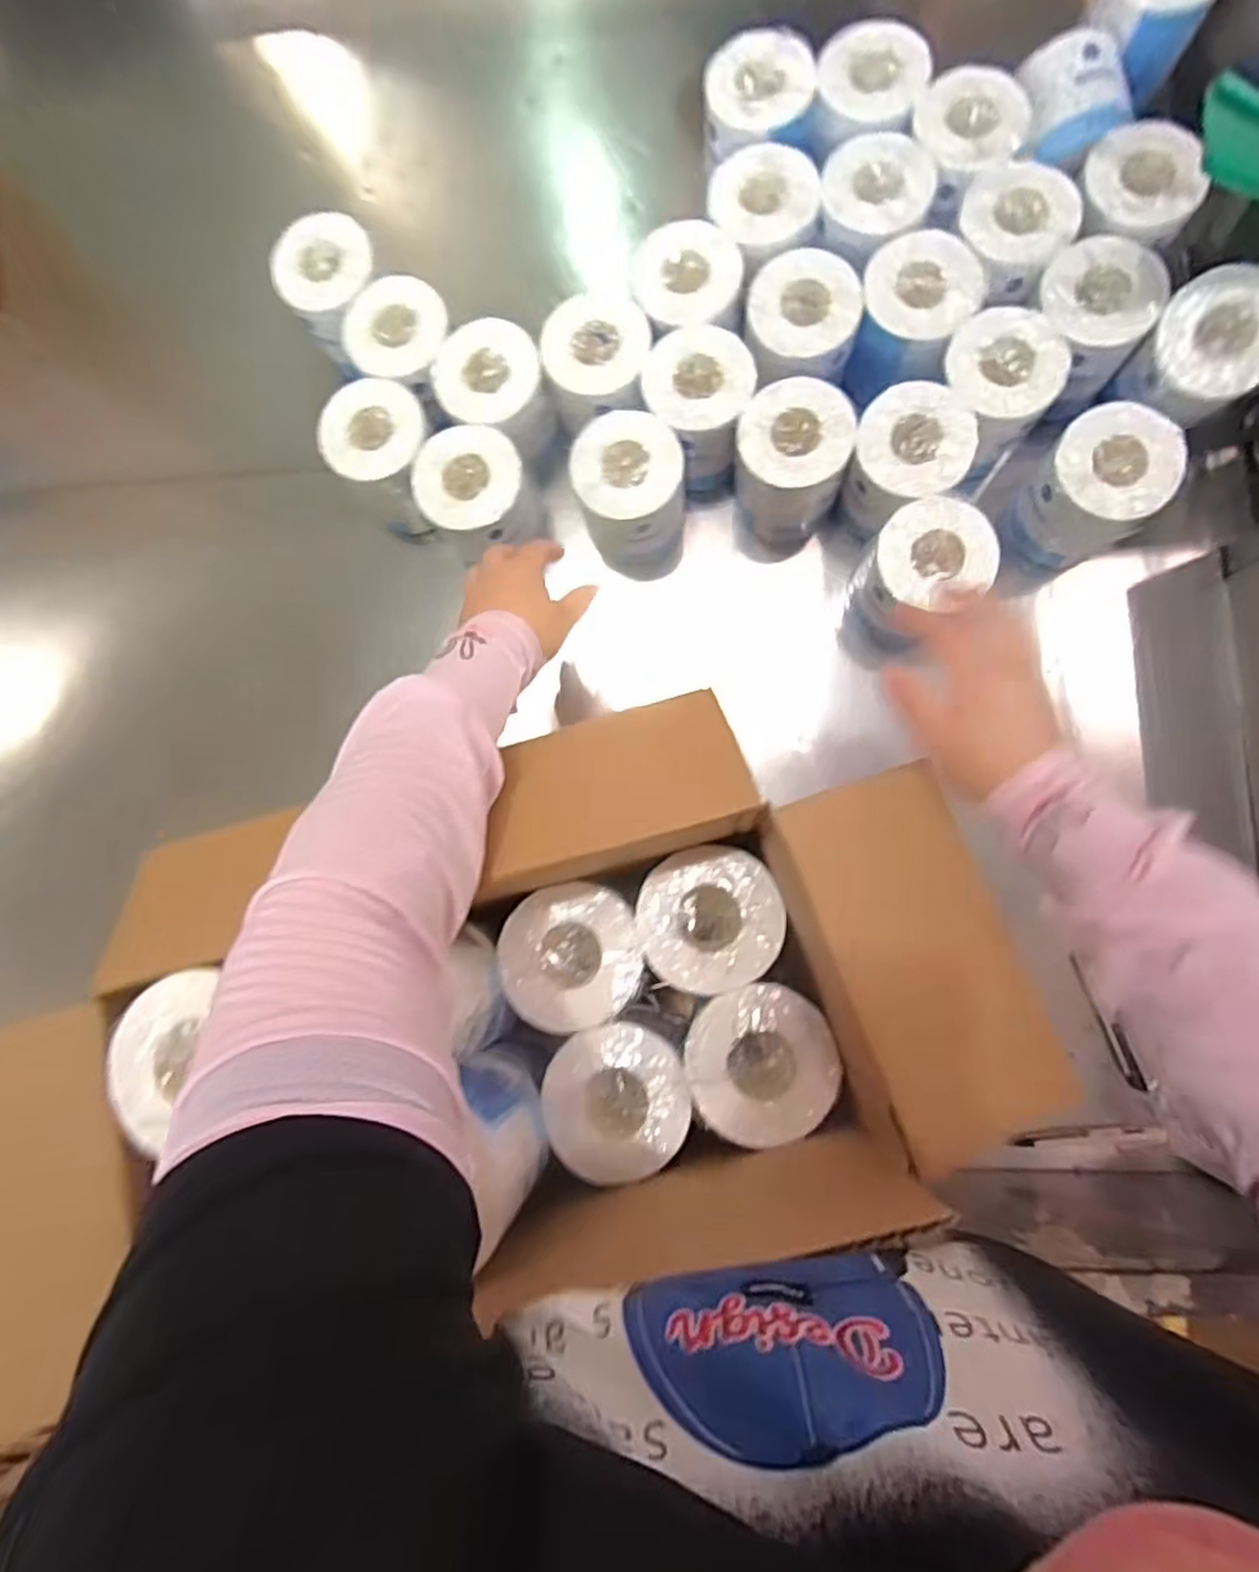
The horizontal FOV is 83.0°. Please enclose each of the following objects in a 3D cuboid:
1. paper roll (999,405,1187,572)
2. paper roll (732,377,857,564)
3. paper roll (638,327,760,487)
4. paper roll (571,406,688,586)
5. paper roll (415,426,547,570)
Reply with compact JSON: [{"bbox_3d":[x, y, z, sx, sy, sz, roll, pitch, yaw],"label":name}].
[{"bbox_3d":[0.418,-0.269,0.656,0.094,0.137,0.093,0,85,5],"label":"paper roll"},{"bbox_3d":[0.150,-0.300,0.681,0.094,0.150,0.102,0,85,5],"label":"paper roll"},{"bbox_3d":[0.068,-0.357,0.693,0.095,0.126,0.095,0,85,5],"label":"paper roll"},{"bbox_3d":[0.003,-0.282,0.695,0.098,0.134,0.111,-13,84,4],"label":"paper roll"},{"bbox_3d":[-0.144,-0.280,0.690,0.099,0.095,0.105,0,85,5],"label":"paper roll"}]

